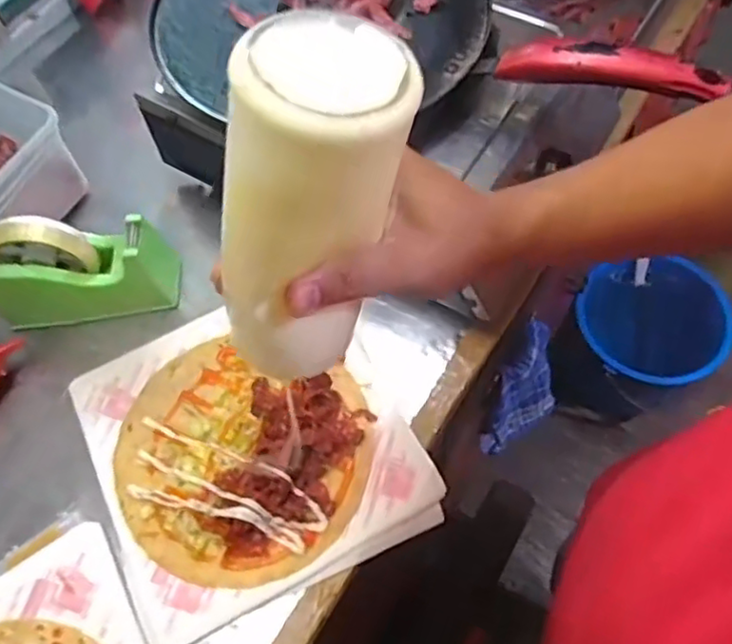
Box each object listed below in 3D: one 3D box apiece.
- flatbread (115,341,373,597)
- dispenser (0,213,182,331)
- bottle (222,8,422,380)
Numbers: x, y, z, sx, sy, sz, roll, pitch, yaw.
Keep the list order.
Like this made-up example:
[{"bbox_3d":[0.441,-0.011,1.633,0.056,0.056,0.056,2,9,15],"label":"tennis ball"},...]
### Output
[{"bbox_3d":[-0.106,0.110,0.535,0.206,0.022,0.187,11,63,9],"label":"flatbread"},{"bbox_3d":[-0.263,-0.052,0.590,0.163,0.107,0.067,-11,62,-2],"label":"dispenser"},{"bbox_3d":[-0.026,-0.035,0.288,0.065,0.170,0.058,-33,64,-30],"label":"bottle"}]

